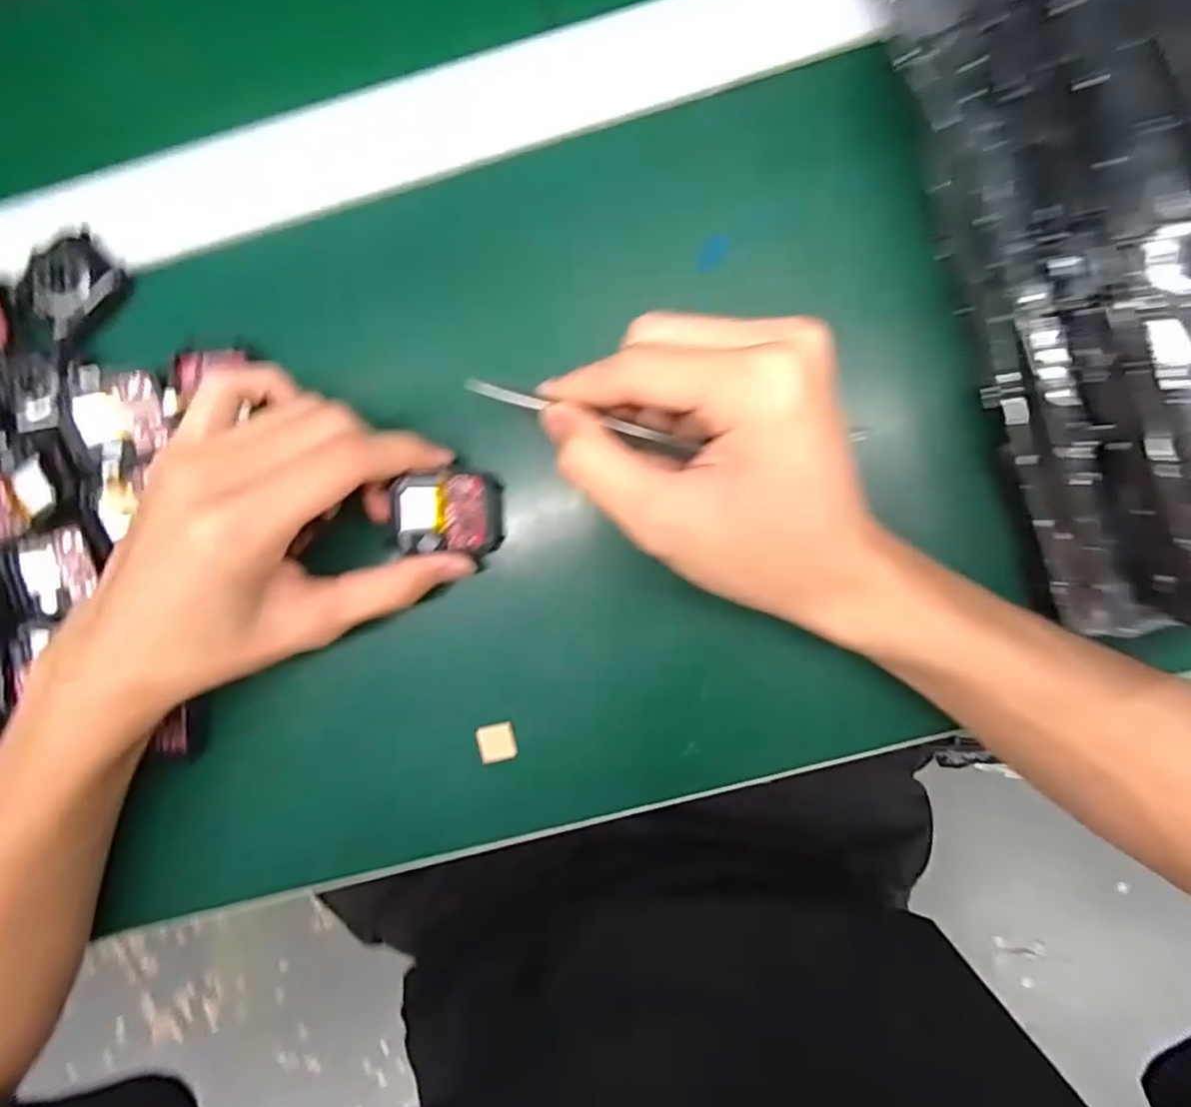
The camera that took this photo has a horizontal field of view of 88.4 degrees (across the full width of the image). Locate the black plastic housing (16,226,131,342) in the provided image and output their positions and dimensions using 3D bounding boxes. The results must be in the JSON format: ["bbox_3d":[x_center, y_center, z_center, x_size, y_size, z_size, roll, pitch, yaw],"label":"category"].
[{"bbox_3d":[-0.232,-0.119,0.272,0.042,0.012,0.036,-44,89,4],"label":"black plastic housing"}]

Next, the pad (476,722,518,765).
[{"bbox_3d":[-0.046,0.088,0.284,0.017,0.004,0.018,-12,92,4],"label":"pad"}]

